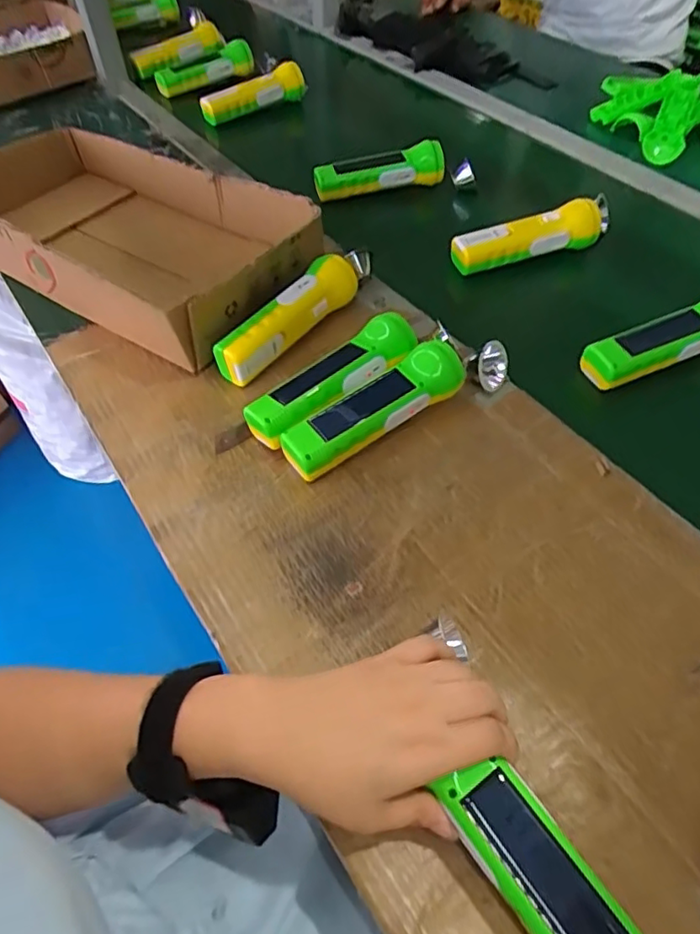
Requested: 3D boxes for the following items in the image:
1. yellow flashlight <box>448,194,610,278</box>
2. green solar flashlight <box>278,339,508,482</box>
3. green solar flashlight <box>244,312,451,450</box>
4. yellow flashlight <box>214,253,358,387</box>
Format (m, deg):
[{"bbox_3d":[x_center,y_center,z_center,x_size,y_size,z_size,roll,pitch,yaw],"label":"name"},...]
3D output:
[{"bbox_3d":[0.220,-0.266,0.667,0.217,0.062,0.054,-19,55,-14],"label":"yellow flashlight"},{"bbox_3d":[0.042,-0.058,0.502,0.217,0.047,0.046,-27,56,-20],"label":"green solar flashlight"},{"bbox_3d":[-0.003,-0.082,0.515,0.198,0.052,0.057,-28,58,-19],"label":"green solar flashlight"},{"bbox_3d":[-0.057,-0.145,0.564,0.037,0.056,0.171,34,60,23],"label":"yellow flashlight"}]

